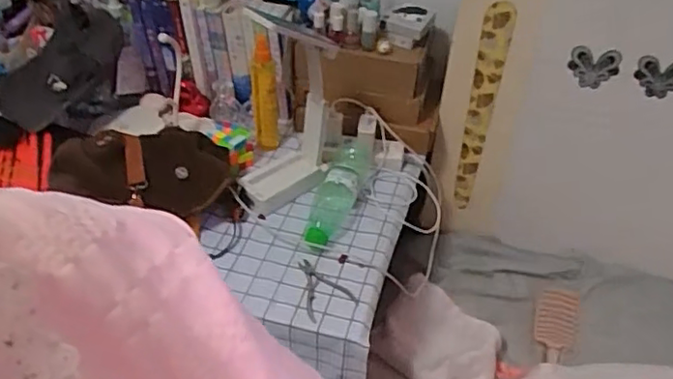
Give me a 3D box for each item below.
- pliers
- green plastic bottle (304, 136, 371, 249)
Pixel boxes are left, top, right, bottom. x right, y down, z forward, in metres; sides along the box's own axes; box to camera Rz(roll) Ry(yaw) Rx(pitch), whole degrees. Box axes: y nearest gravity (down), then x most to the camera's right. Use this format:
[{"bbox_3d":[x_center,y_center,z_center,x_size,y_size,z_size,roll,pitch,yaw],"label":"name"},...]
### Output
[{"bbox_3d":[-0.029,0.142,0.898,0.069,0.010,0.105,-24,45,-27],"label":"pliers"},{"bbox_3d":[0.000,-0.002,1.007,0.071,0.064,0.234,11,42,10],"label":"green plastic bottle"}]

